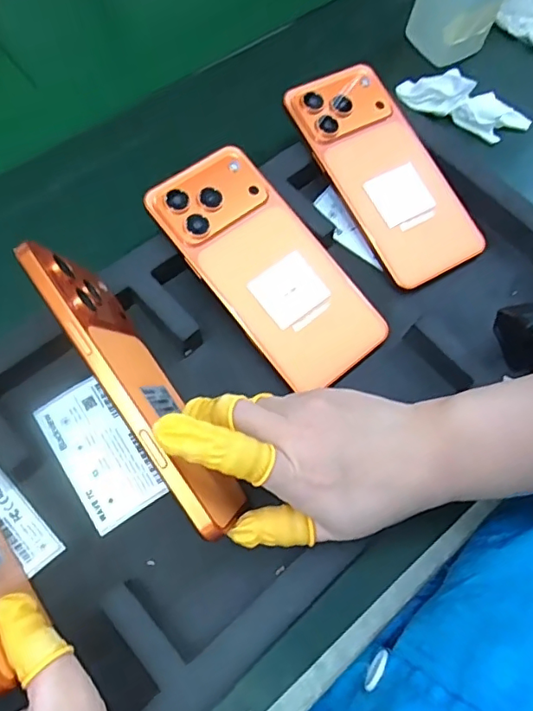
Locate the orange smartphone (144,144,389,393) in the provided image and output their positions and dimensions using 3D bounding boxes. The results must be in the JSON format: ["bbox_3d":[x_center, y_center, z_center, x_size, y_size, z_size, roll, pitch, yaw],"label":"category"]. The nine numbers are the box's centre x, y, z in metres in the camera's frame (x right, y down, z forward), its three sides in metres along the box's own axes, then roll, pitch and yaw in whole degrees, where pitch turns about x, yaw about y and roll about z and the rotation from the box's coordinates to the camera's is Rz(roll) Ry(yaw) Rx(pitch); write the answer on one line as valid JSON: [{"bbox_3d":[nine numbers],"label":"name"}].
[{"bbox_3d":[0.001,-0.055,0.333,0.075,0.007,0.158,-39,86,-19],"label":"orange smartphone"}]

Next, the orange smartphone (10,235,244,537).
[{"bbox_3d":[-0.061,0.016,0.269,0.012,0.075,0.154,-35,82,4],"label":"orange smartphone"}]

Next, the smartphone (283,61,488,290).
[{"bbox_3d":[0.082,-0.127,0.367,0.074,0.009,0.159,-29,83,-15],"label":"smartphone"}]

